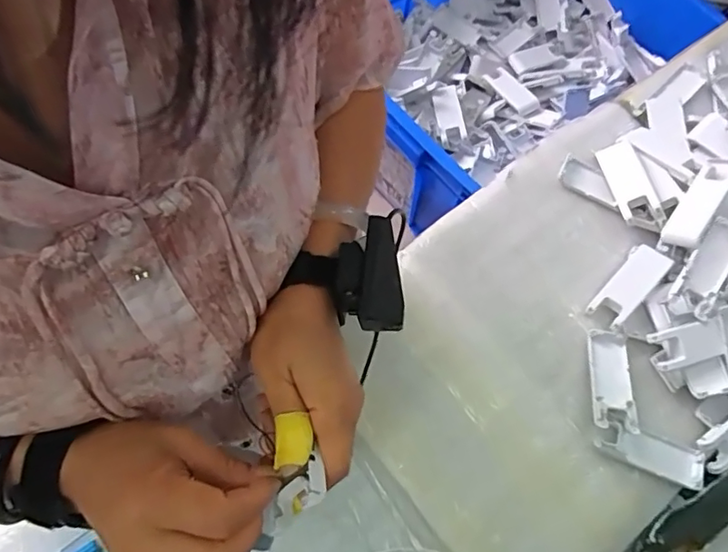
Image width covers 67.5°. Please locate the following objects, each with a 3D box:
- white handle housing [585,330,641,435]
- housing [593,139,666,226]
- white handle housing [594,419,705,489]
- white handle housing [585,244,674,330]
[{"bbox_3d":[0.249,0.102,0.546,0.040,0.019,0.102,8,68,1],"label":"white handle housing"},{"bbox_3d":[0.304,-0.104,0.623,0.043,0.016,0.108,-26,65,15],"label":"housing"},{"bbox_3d":[0.279,0.170,0.526,0.102,0.013,0.036,20,69,5],"label":"white handle housing"},{"bbox_3d":[0.284,0.009,0.582,0.038,0.020,0.099,40,72,13],"label":"white handle housing"}]

